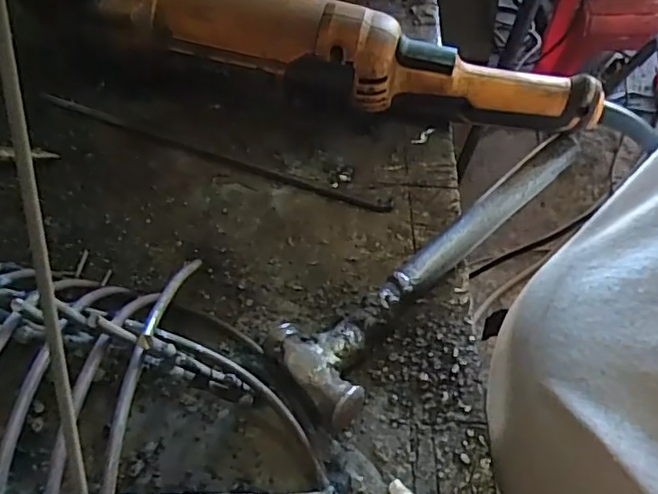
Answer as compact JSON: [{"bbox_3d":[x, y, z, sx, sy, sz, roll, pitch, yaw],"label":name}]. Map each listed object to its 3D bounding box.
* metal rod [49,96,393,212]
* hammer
[{"bbox_3d":[-0.078,-0.062,0.397,0.242,0.006,0.009,20,68,5],"label":"metal rod"},{"bbox_3d":[0.074,0.010,0.354,0.229,0.033,0.058,-36,74,-16],"label":"hammer"}]

